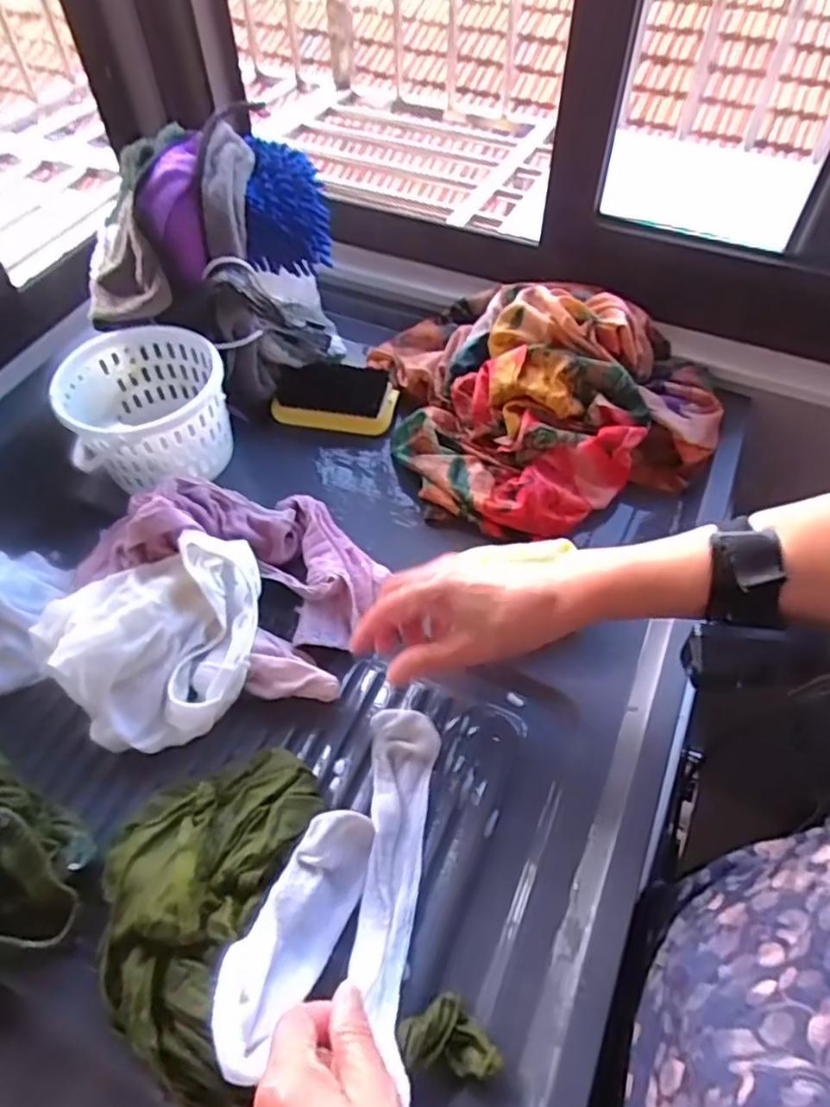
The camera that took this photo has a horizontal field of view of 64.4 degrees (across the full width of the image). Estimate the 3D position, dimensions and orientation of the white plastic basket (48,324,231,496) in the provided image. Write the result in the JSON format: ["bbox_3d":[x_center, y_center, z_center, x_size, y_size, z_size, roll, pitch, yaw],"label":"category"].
[{"bbox_3d":[-0.232,-0.126,0.586,0.131,0.083,0.134,-17,56,-12],"label":"white plastic basket"}]

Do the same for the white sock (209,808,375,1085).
[{"bbox_3d":[-0.066,0.212,0.374,0.051,0.038,0.148,21,38,15],"label":"white sock"}]

